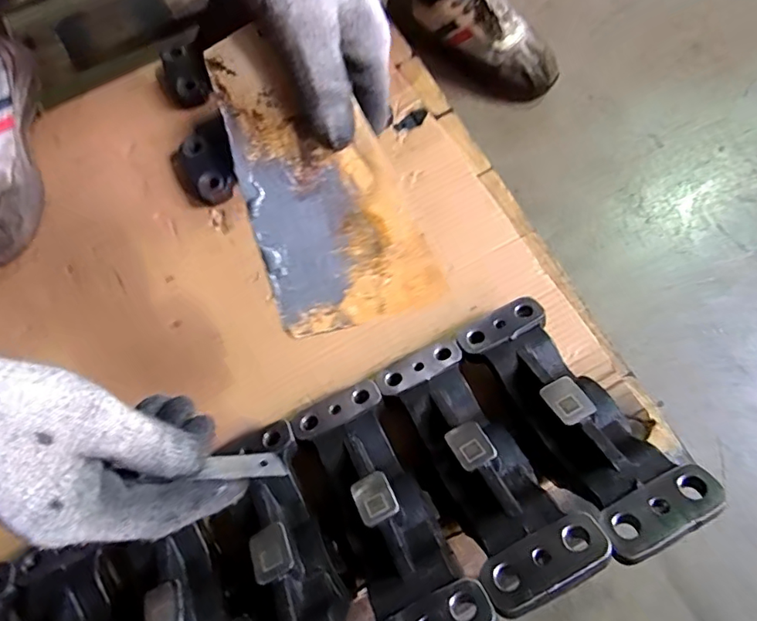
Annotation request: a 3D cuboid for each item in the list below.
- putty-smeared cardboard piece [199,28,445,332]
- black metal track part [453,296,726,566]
[{"bbox_3d":[-0.032,-0.075,0.311,0.099,0.005,0.177,-16,105,2],"label":"putty-smeared cardboard piece"},{"bbox_3d":[0.149,0.083,0.410,0.081,0.059,0.225,-26,45,-6],"label":"black metal track part"}]

